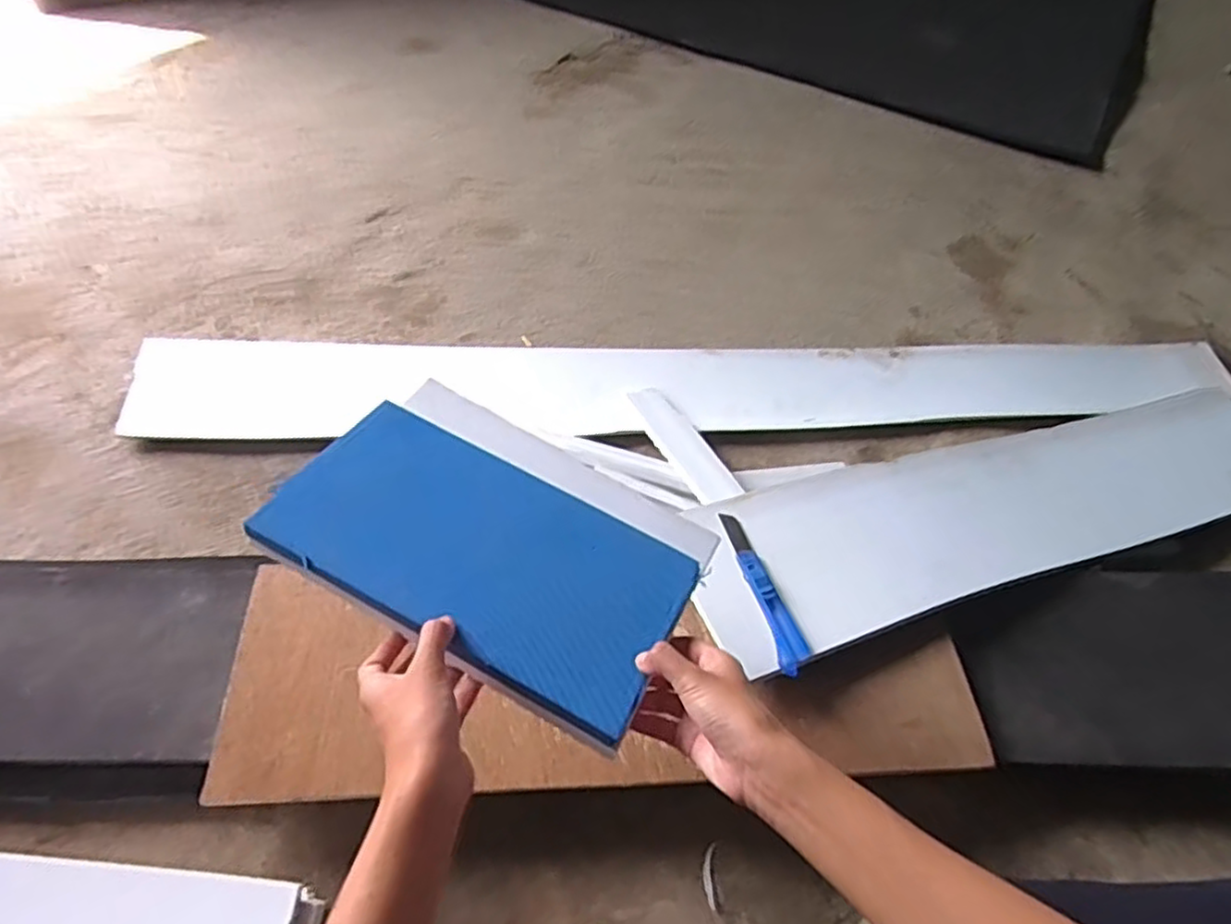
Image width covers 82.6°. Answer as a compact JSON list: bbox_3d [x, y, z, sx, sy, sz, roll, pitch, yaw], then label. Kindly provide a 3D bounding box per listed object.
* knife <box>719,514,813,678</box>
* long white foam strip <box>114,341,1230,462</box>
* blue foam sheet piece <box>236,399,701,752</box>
[{"bbox_3d":[0.150,0.127,0.703,0.034,0.018,0.179,-10,55,-10],"label":"knife"},{"bbox_3d":[0.117,-0.104,0.954,1.477,0.024,0.166,-1,54,-3],"label":"long white foam strip"},{"bbox_3d":[-0.092,0.063,0.492,0.277,0.016,0.151,29,50,8],"label":"blue foam sheet piece"}]

